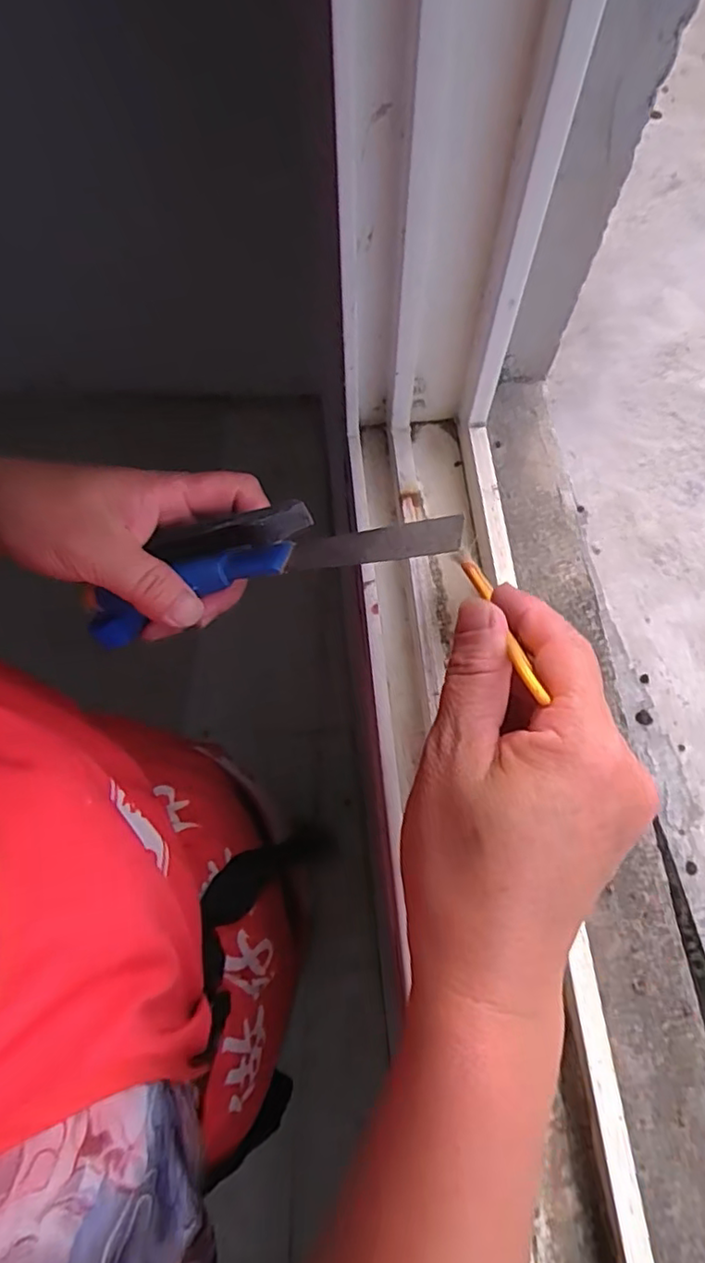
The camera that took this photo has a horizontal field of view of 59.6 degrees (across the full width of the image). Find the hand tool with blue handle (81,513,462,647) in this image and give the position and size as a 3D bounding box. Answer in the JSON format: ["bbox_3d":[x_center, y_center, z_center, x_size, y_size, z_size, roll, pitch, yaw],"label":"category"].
[{"bbox_3d":[-0.043,-0.024,0.273,0.181,0.028,0.023,-12,69,18],"label":"hand tool with blue handle"}]

